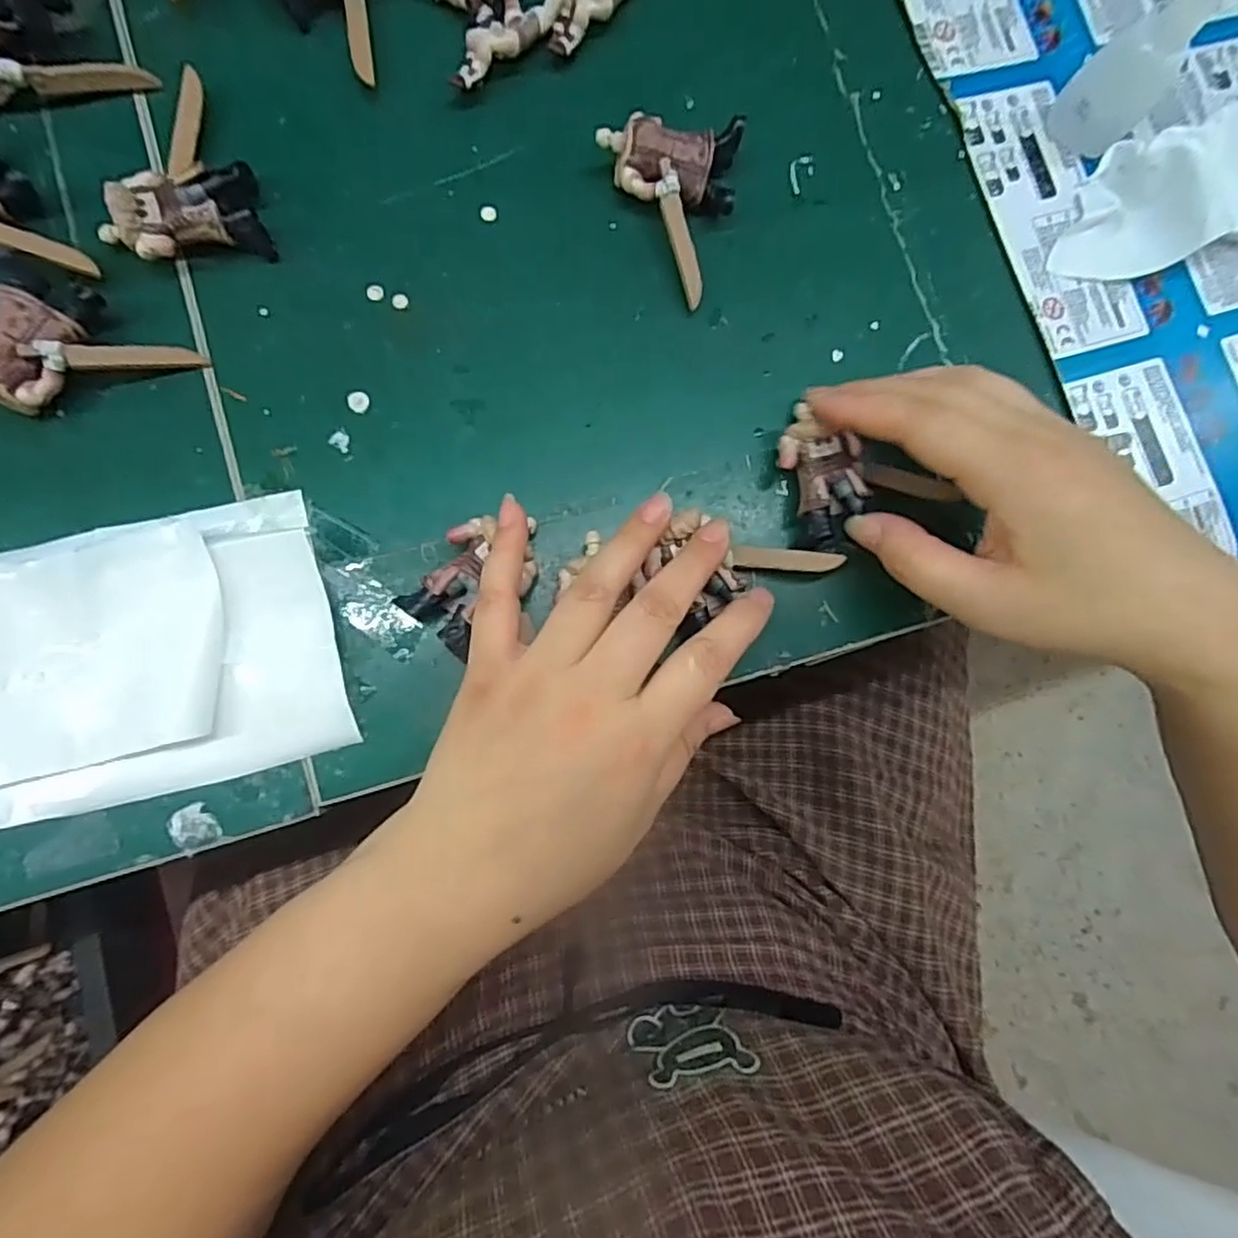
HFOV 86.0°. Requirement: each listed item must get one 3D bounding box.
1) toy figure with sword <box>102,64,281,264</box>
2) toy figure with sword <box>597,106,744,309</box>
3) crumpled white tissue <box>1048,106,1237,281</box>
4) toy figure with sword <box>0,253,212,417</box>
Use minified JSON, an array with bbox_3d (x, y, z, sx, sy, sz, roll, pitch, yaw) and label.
[{"bbox_3d":[-0.176,-0.181,0.266,0.054,0.020,0.077,-13,86,-7],"label":"toy figure with sword"},{"bbox_3d":[0.034,-0.185,0.287,0.055,0.020,0.075,-34,88,-8],"label":"toy figure with sword"},{"bbox_3d":[0.303,-0.204,0.311,0.203,0.025,0.069,-12,85,-7],"label":"crumpled white tissue"},{"bbox_3d":[-0.213,-0.112,0.254,0.075,0.022,0.050,-25,87,-8],"label":"toy figure with sword"}]

